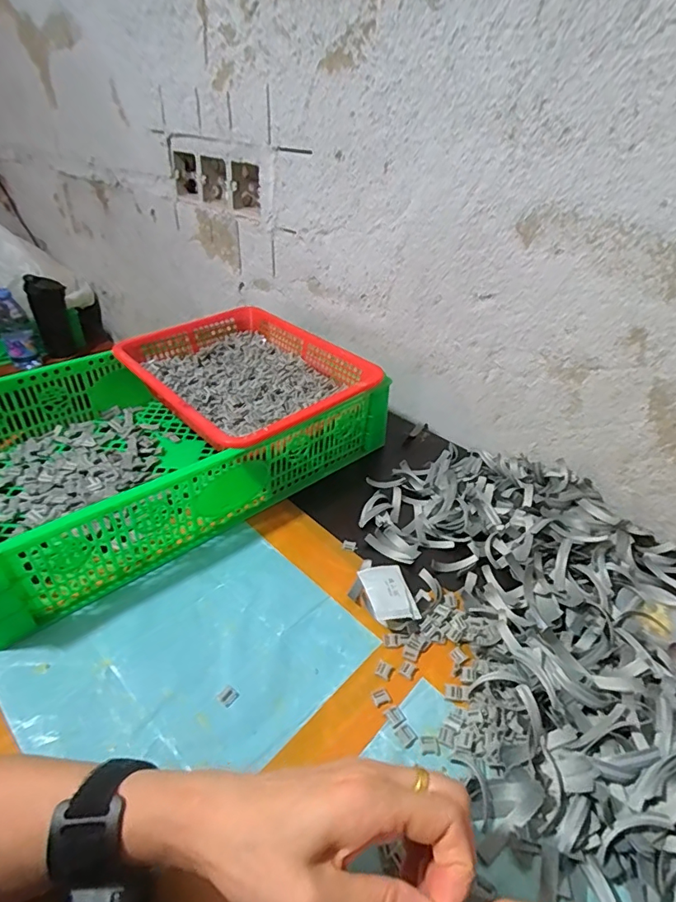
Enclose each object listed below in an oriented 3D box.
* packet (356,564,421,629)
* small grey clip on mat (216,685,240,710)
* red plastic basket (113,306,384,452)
[{"bbox_3d":[0.046,0.131,0.442,0.040,0.019,0.063,-5,36,-11],"label":"packet"},{"bbox_3d":[-0.084,0.188,0.367,0.013,0.004,0.014,27,42,30],"label":"small grey clip on mat"},{"bbox_3d":[-0.117,-0.091,0.619,0.234,0.067,0.294,-26,45,-34],"label":"red plastic basket"}]

